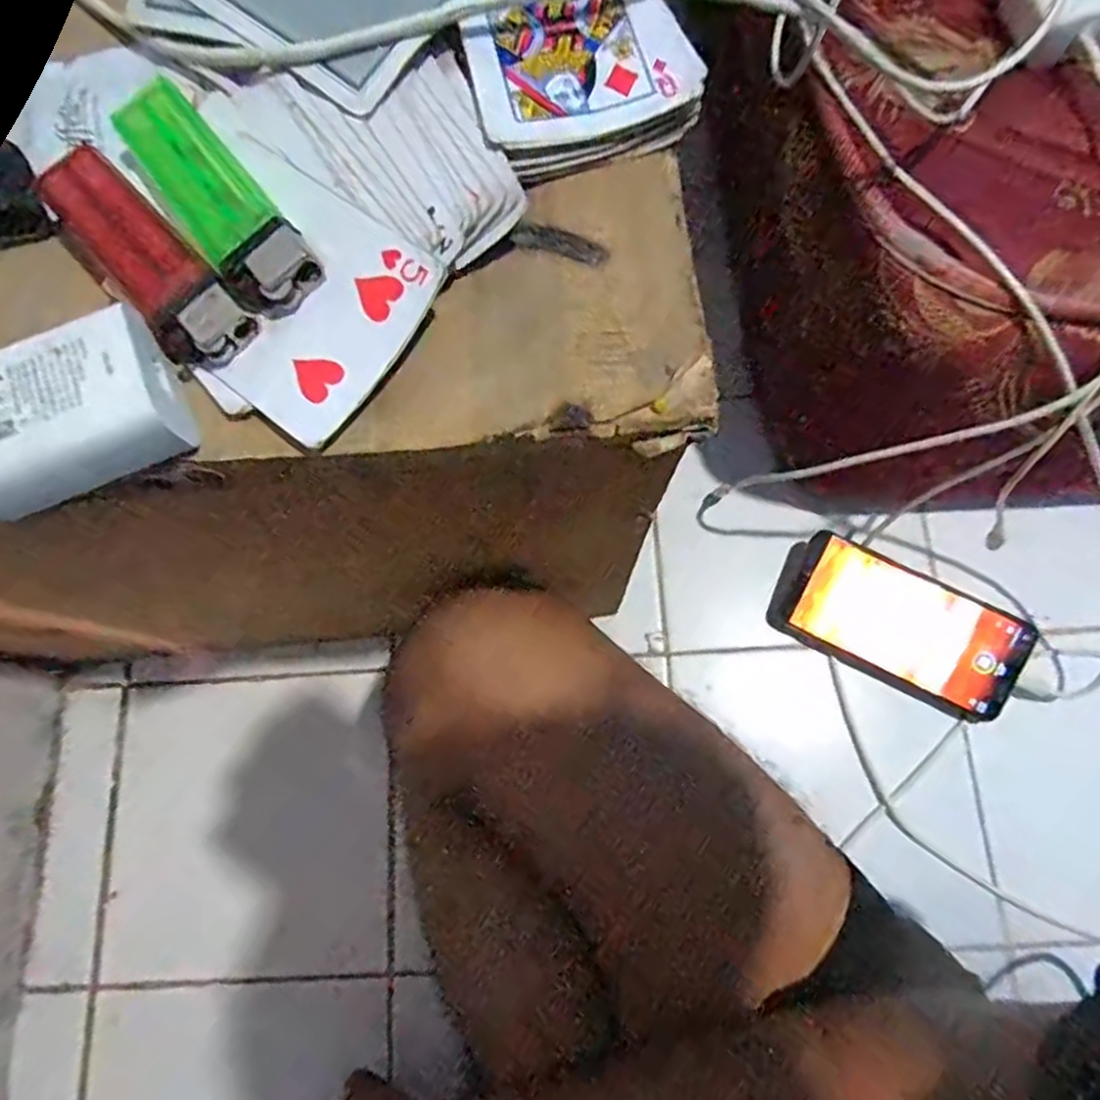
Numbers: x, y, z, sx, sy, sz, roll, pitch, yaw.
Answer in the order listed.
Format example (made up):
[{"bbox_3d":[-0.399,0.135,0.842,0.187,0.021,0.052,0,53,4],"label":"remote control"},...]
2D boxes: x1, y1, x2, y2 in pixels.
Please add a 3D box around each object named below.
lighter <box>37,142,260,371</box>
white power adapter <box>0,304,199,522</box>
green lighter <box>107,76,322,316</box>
[{"bbox_3d":[-0.116,-0.083,0.198,0.023,0.011,0.078,-42,79,-8],"label":"lighter"},{"bbox_3d":[-0.138,-0.030,0.181,0.079,0.020,0.040,-22,76,-3],"label":"white power adapter"},{"bbox_3d":[-0.097,-0.102,0.199,0.024,0.009,0.082,-37,78,-7],"label":"green lighter"}]

